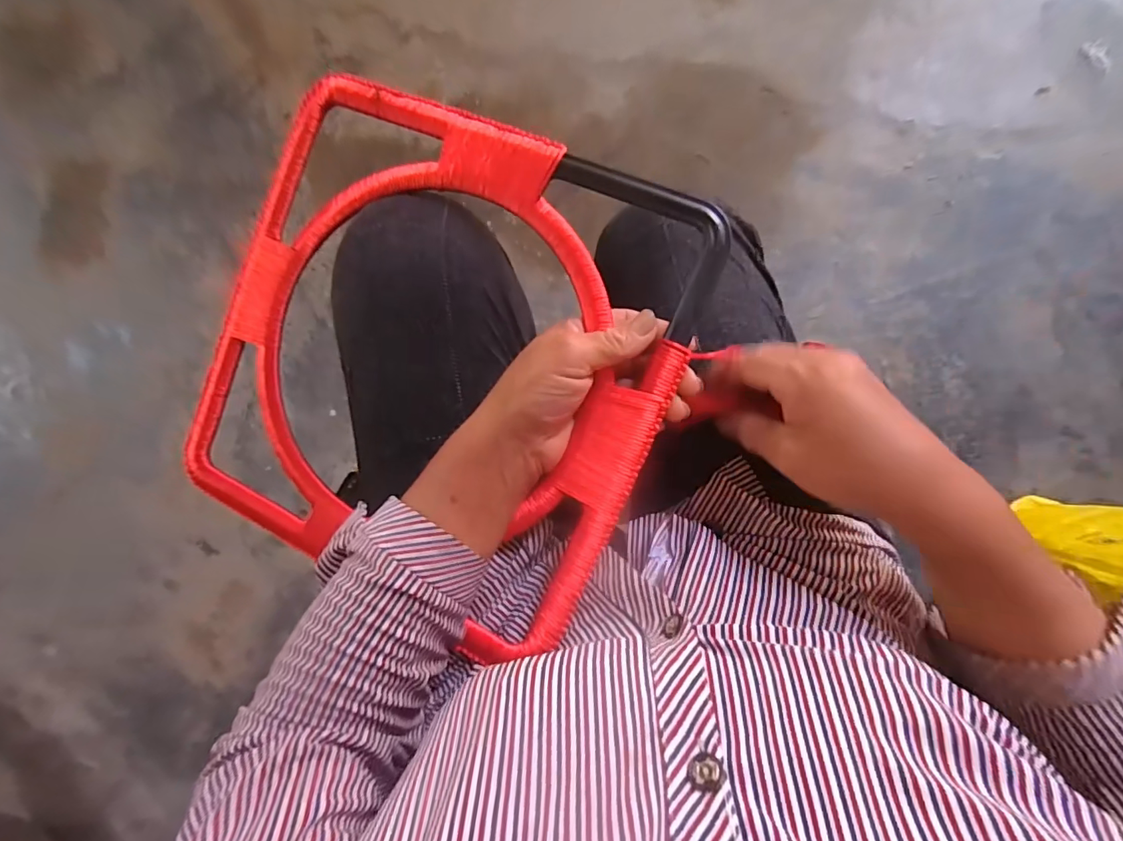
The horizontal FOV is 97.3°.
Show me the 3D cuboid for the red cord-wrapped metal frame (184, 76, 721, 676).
[{"bbox_3d":[-0.096,-0.043,0.346,0.332,0.037,0.327,24,92,8],"label":"red cord-wrapped metal frame"}]

